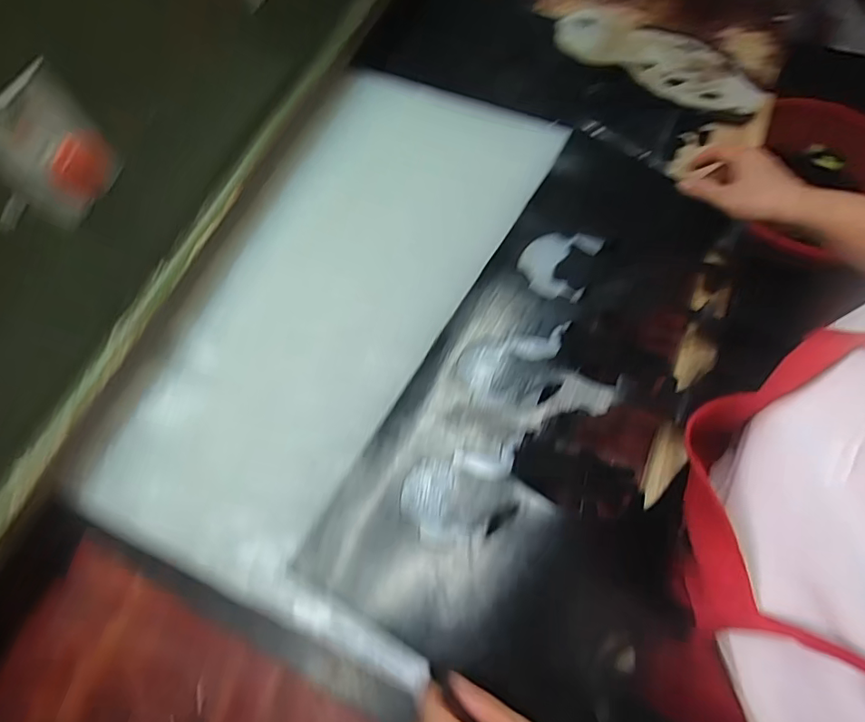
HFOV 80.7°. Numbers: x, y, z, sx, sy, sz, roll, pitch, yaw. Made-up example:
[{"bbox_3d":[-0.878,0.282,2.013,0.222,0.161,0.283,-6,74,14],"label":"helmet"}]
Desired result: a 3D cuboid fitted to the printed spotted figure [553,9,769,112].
[{"bbox_3d":[0.309,-0.413,0.691,0.283,0.017,0.122,29,70,10],"label":"printed spotted figure"}]

